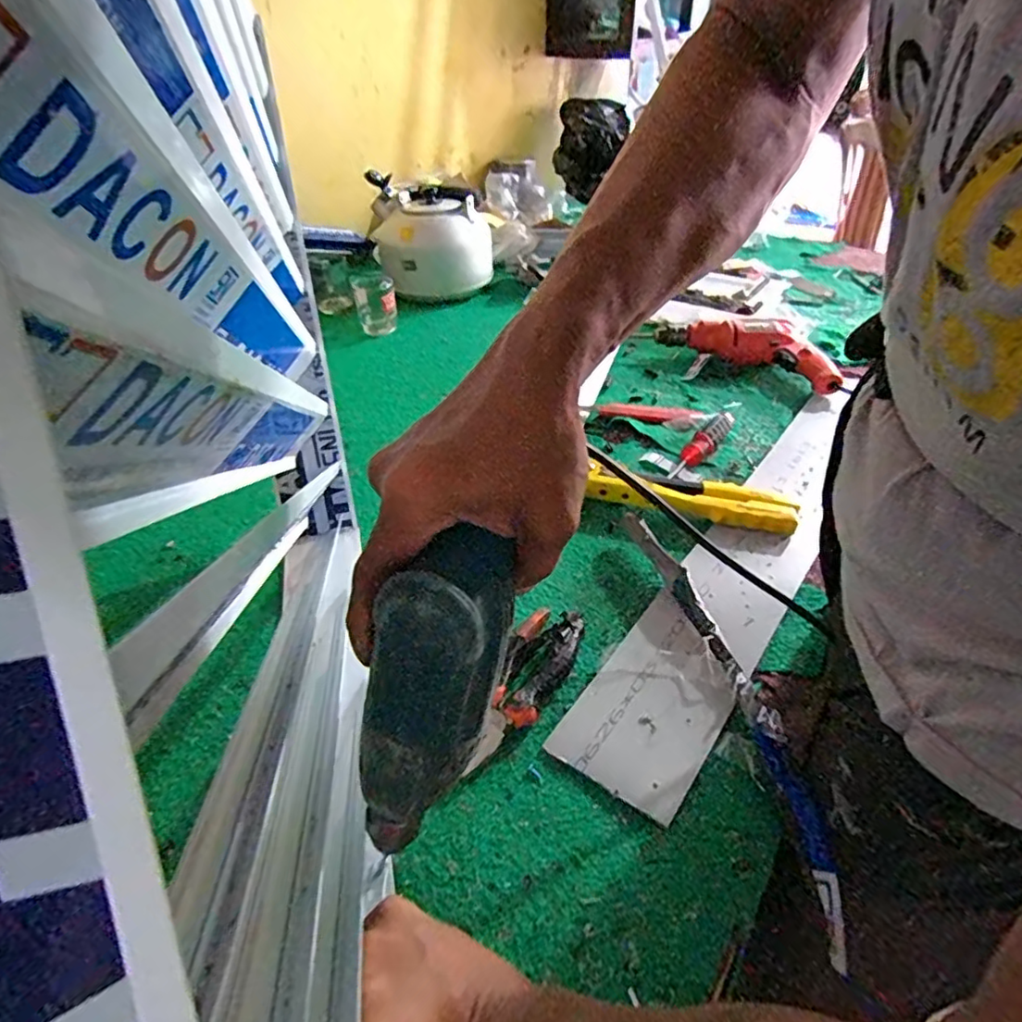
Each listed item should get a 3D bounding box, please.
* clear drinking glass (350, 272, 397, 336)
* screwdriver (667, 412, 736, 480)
[{"bbox_3d":[-0.232,-0.358,1.027,0.070,0.073,0.060,-12,40,-12],"label":"clear drinking glass"},{"bbox_3d":[0.230,-0.081,0.717,0.035,0.023,0.131,26,47,30],"label":"screwdriver"}]

